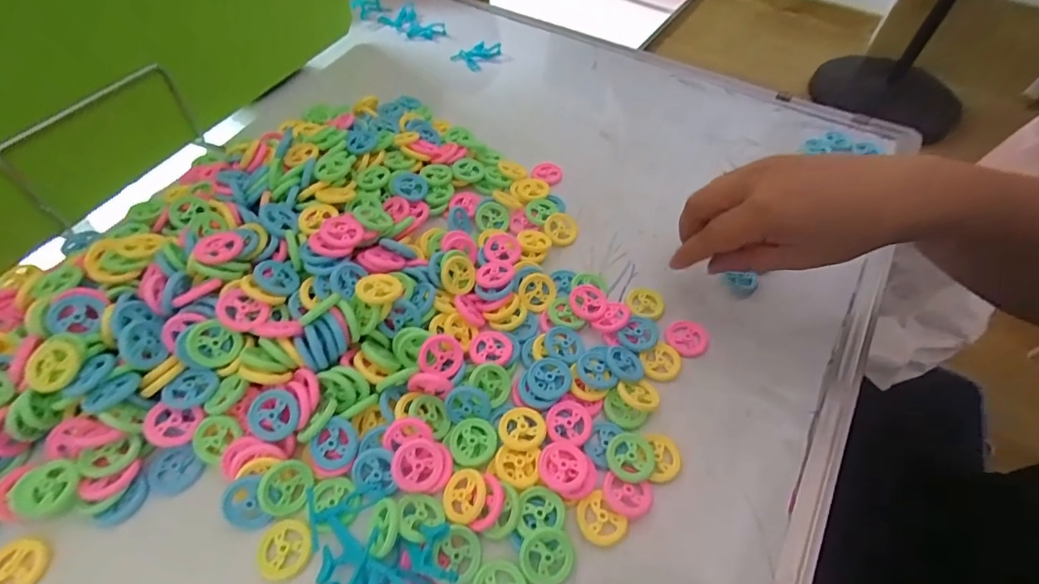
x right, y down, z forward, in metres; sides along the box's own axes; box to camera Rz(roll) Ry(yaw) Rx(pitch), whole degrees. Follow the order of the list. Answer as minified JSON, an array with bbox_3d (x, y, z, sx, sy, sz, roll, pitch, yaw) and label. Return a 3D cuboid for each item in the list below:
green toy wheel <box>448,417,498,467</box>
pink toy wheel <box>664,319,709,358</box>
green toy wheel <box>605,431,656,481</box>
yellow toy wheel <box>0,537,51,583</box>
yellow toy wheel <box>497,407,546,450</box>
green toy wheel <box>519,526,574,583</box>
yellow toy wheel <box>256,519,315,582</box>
[{"bbox_3d":[-0.029,0.093,0.292,0.029,0.005,0.028,0,54,0],"label":"green toy wheel"},{"bbox_3d":[0.124,0.034,0.347,0.025,0.011,0.031,-36,62,-23],"label":"pink toy wheel"},{"bbox_3d":[0.069,0.102,0.289,0.030,0.007,0.029,0,54,0],"label":"green toy wheel"},{"bbox_3d":[-0.271,0.148,0.249,0.030,0.005,0.028,0,54,0],"label":"yellow toy wheel"},{"bbox_3d":[0.002,0.085,0.295,0.029,0.005,0.029,0,54,0],"label":"yellow toy wheel"},{"bbox_3d":[0.015,0.144,0.254,0.028,0.004,0.028,-1,75,5],"label":"green toy wheel"},{"bbox_3d":[-0.130,0.143,0.259,0.028,0.004,0.029,22,53,-5],"label":"yellow toy wheel"}]

